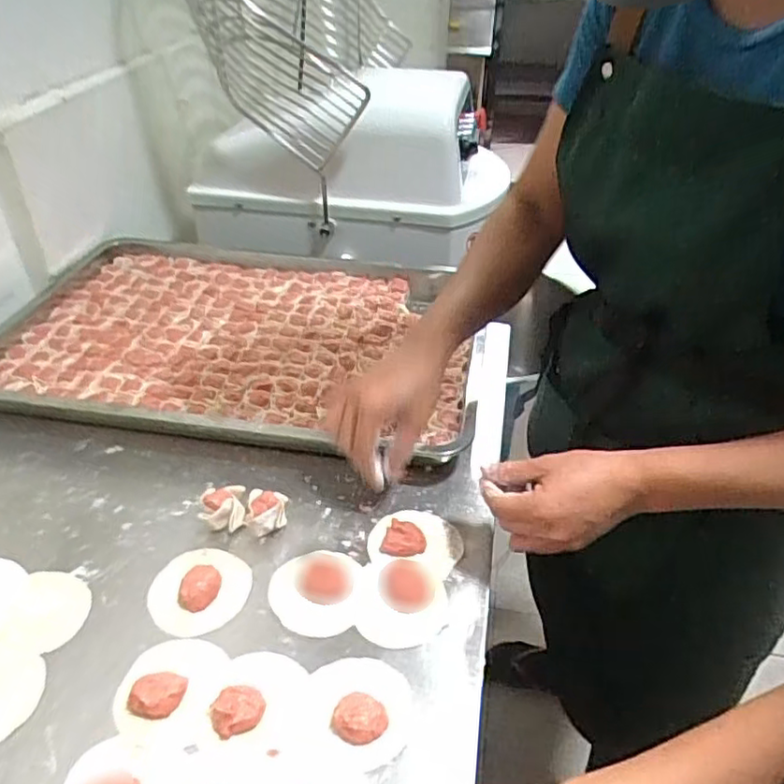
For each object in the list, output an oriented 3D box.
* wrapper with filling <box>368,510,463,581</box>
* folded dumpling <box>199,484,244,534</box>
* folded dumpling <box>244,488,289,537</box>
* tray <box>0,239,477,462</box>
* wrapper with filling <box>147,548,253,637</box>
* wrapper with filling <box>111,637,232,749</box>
[{"bbox_3d":[0.023,0.134,0.602,0.086,0.018,0.070,5,38,6],"label":"wrapper with filling"},{"bbox_3d":[-0.159,0.109,0.611,0.037,0.032,0.040,-3,40,-4],"label":"folded dumpling"},{"bbox_3d":[-0.118,0.112,0.609,0.036,0.036,0.038,-3,40,-4],"label":"folded dumpling"},{"bbox_3d":[-0.199,-0.078,0.844,0.615,0.052,0.410,7,40,8],"label":"tray"},{"bbox_3d":[-0.163,0.167,0.550,0.083,0.013,0.078,0,40,0],"label":"wrapper with filling"},{"bbox_3d":[-0.168,0.216,0.480,0.071,0.020,0.082,6,40,6],"label":"wrapper with filling"}]

